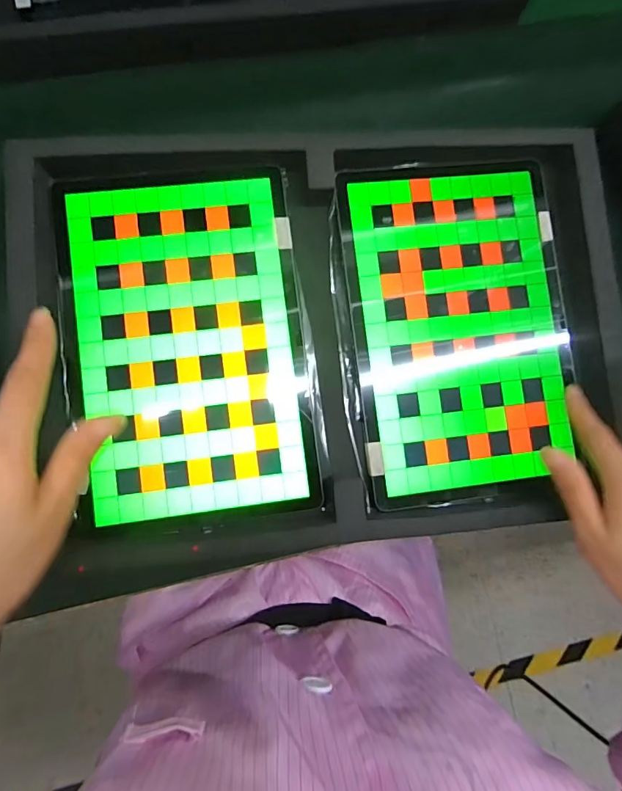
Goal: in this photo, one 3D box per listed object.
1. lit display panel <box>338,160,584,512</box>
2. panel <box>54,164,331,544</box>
[{"bbox_3d":[0.112,-0.050,0.327,0.162,0.007,0.247,-6,85,-6],"label":"lit display panel"},{"bbox_3d":[-0.085,-0.037,0.308,0.160,0.007,0.250,-7,85,-6],"label":"panel"}]

